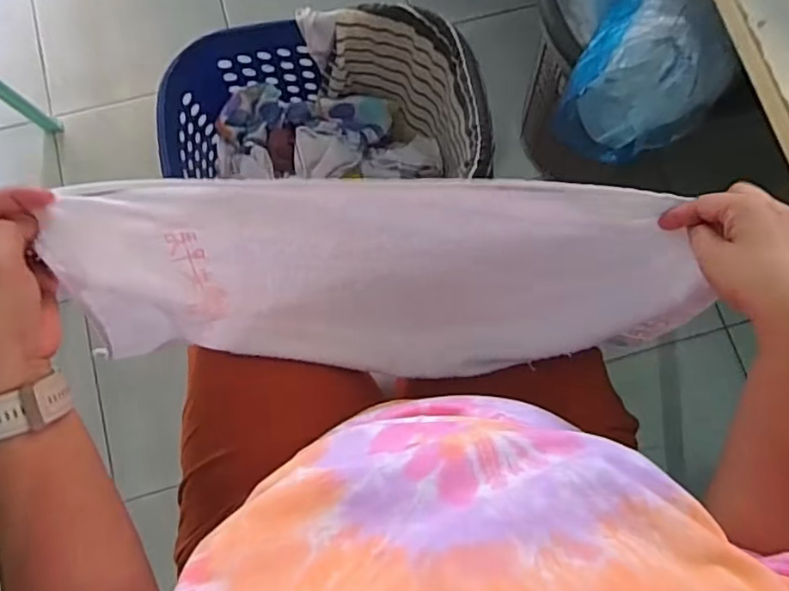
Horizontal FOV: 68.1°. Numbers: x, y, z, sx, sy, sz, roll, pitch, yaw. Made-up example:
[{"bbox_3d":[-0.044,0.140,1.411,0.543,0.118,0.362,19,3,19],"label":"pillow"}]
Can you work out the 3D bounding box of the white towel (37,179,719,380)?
[{"bbox_3d":[-0.027,-0.013,0.527,0.469,0.229,0.161,-2,77,-8],"label":"white towel"}]

